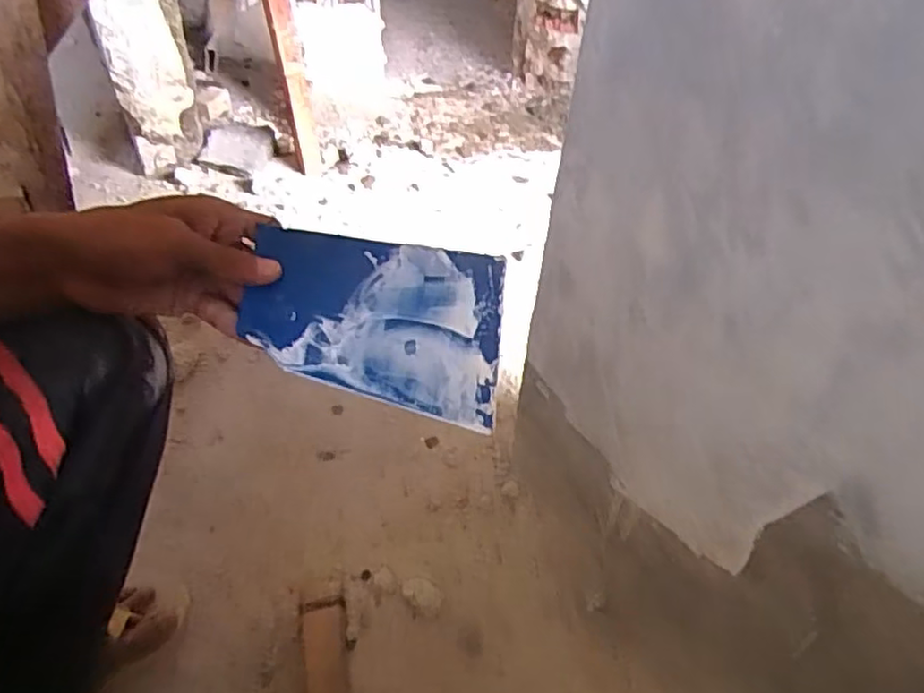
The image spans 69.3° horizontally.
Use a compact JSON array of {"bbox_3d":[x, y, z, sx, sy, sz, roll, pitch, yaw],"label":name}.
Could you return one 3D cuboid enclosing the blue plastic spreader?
[{"bbox_3d":[-0.048,-0.013,0.377,0.139,0.004,0.100,7,69,-4],"label":"blue plastic spreader"}]

